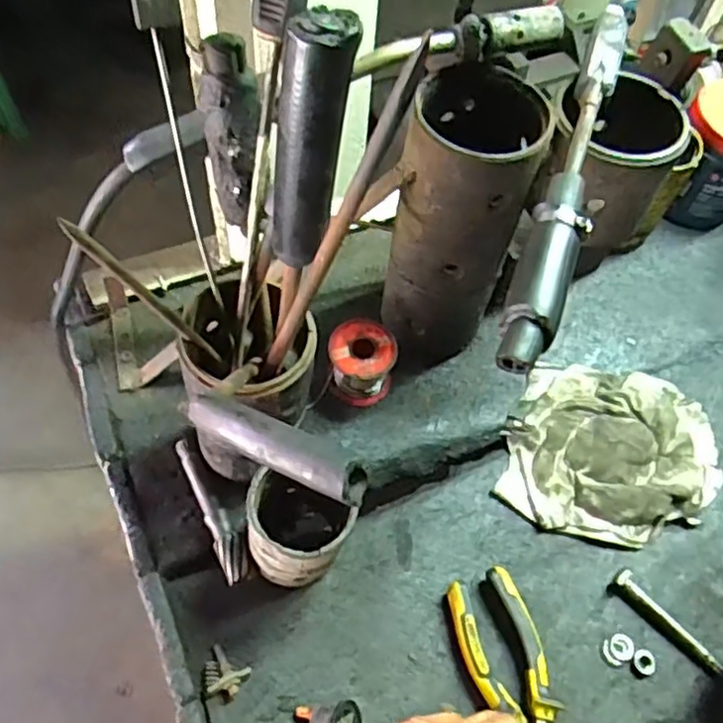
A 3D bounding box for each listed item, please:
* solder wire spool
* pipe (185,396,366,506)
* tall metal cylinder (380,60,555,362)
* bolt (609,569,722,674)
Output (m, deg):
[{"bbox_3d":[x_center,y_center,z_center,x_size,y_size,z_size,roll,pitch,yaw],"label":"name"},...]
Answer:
[{"bbox_3d":[0.000,0.003,0.556,0.052,0.059,0.050,1,59,-2],"label":"solder wire spool"},{"bbox_3d":[-0.036,0.031,0.253,0.084,0.016,0.016,21,58,31],"label":"pipe"},{"bbox_3d":[0.070,-0.093,0.517,0.084,0.231,0.102,15,60,6],"label":"tall metal cylinder"},{"bbox_3d":[0.228,0.191,0.499,0.091,0.020,0.017,40,65,18],"label":"bolt"}]

